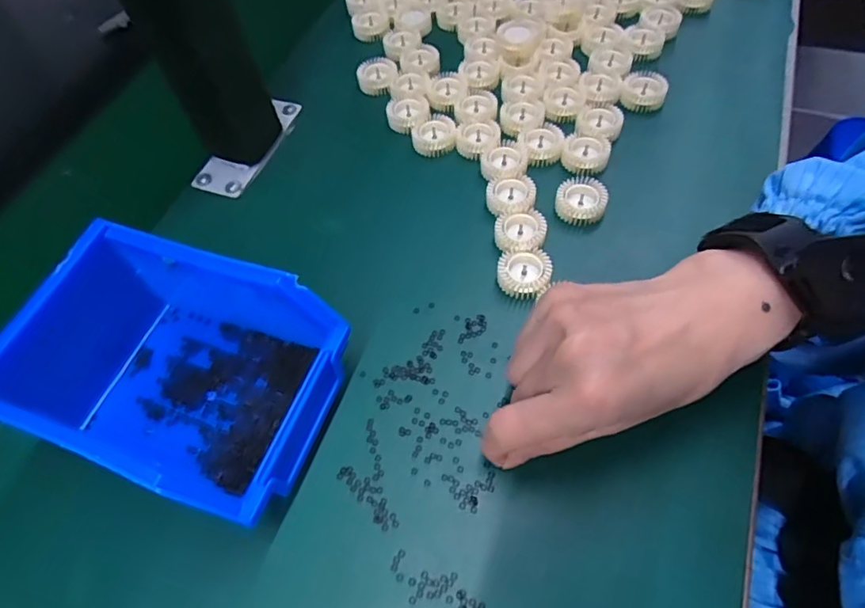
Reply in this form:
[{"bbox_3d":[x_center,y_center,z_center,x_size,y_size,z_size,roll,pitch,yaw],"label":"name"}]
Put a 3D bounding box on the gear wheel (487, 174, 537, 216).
[{"bbox_3d":[0.051,-0.072,0.351,0.031,0.008,0.031,-2,60,3],"label":"gear wheel"}]

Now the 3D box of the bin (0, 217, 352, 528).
[{"bbox_3d":[-0.125,0.035,0.271,0.139,0.072,0.102,16,63,13],"label":"bin"}]

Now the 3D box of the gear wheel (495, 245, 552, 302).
[{"bbox_3d":[0.055,-0.020,0.323,0.031,0.013,0.032,-2,60,3],"label":"gear wheel"}]

